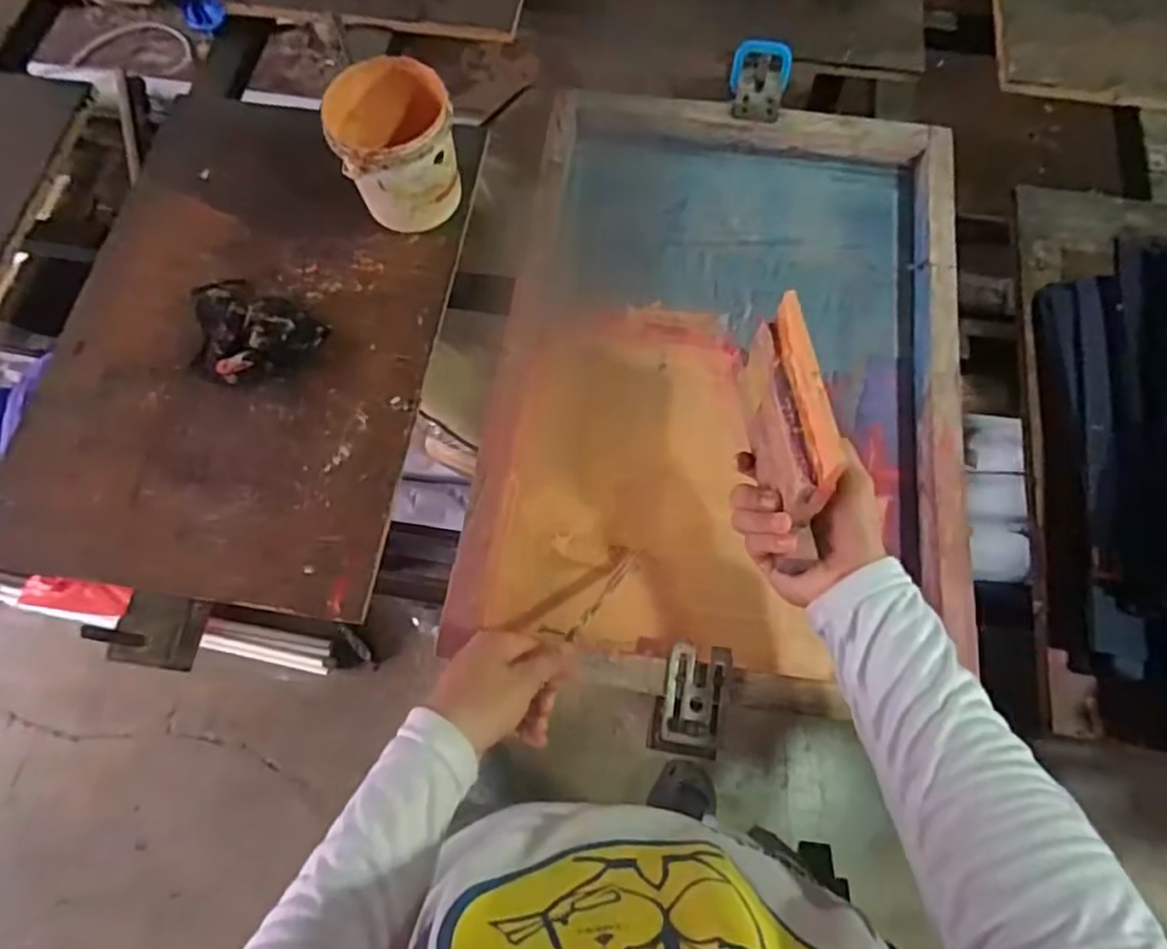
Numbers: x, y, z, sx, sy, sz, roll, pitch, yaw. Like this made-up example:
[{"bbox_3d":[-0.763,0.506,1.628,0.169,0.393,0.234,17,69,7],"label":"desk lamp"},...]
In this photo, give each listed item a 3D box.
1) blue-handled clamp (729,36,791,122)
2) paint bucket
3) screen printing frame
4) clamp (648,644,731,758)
[{"bbox_3d":[0.206,-0.461,0.805,0.067,0.033,0.110,14,70,4],"label":"blue-handled clamp"},{"bbox_3d":[-0.200,-0.350,0.739,0.124,0.120,0.139,-18,71,-6],"label":"paint bucket"},{"bbox_3d":[0.147,-0.113,0.701,0.445,0.058,0.645,8,68,5],"label":"screen printing frame"},{"bbox_3d":[0.089,0.184,0.558,0.058,0.016,0.086,12,70,3],"label":"clamp"}]

